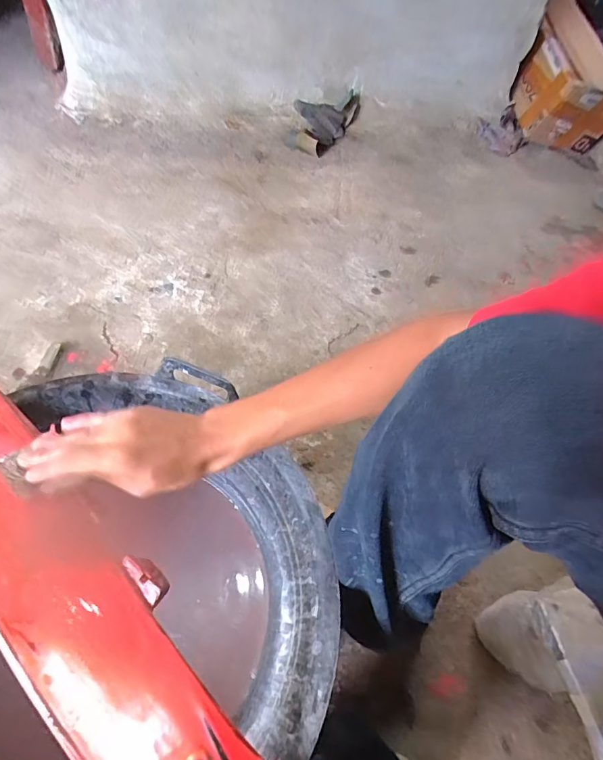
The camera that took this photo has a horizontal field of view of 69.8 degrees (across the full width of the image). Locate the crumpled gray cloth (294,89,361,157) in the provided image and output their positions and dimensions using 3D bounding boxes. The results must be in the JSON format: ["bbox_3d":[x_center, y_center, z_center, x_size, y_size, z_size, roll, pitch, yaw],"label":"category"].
[{"bbox_3d":[0.054,-0.739,1.234,0.156,0.072,0.245,22,56,10],"label":"crumpled gray cloth"}]

